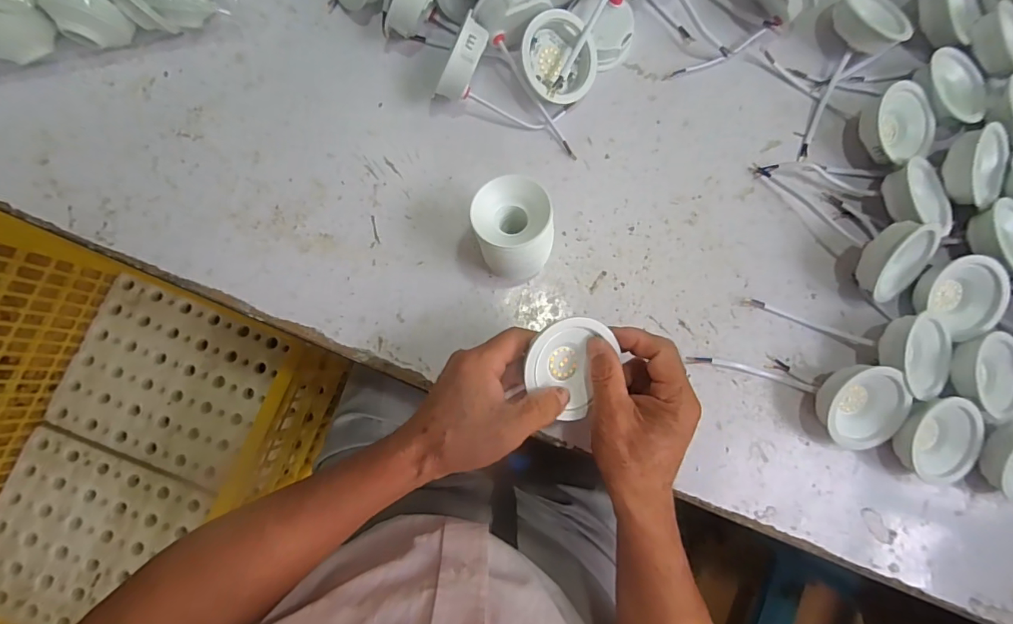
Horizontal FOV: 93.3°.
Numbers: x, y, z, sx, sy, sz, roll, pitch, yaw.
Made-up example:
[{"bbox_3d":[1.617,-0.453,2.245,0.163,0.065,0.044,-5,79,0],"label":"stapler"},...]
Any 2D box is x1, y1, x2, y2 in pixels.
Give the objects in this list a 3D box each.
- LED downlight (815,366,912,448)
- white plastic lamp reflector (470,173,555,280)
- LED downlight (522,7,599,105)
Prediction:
[{"bbox_3d":[0.289,0.075,0.394,0.066,0.034,0.066,-2,104,-7],"label":"LED downlight"},{"bbox_3d":[0.006,-0.063,0.375,0.059,0.086,0.064,0,83,-3],"label":"white plastic lamp reflector"},{"bbox_3d":[0.044,-0.221,0.421,0.072,0.024,0.072,-6,103,-25],"label":"LED downlight"}]

